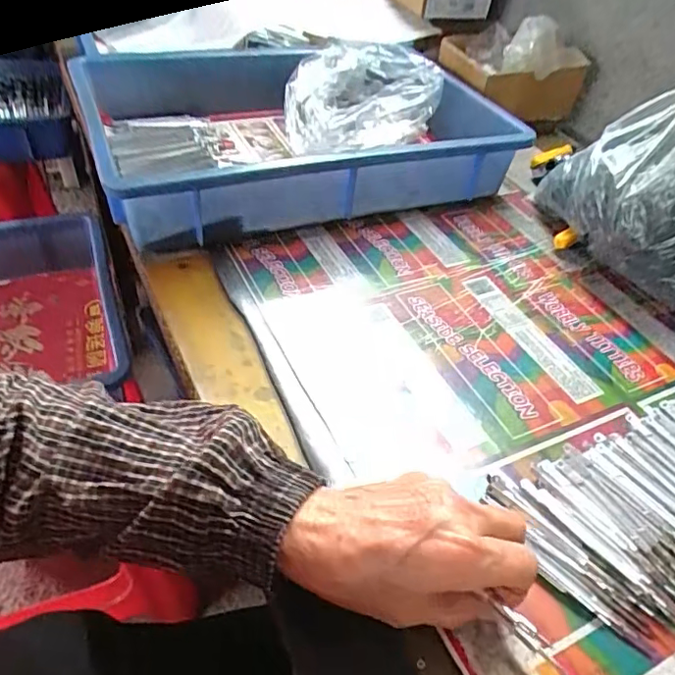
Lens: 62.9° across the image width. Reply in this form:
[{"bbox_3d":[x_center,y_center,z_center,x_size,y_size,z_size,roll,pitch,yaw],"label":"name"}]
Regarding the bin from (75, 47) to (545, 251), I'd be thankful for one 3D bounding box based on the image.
[{"bbox_3d":[-0.052,-0.235,0.610,0.406,0.090,0.303,-15,48,-18],"label":"bin"}]

